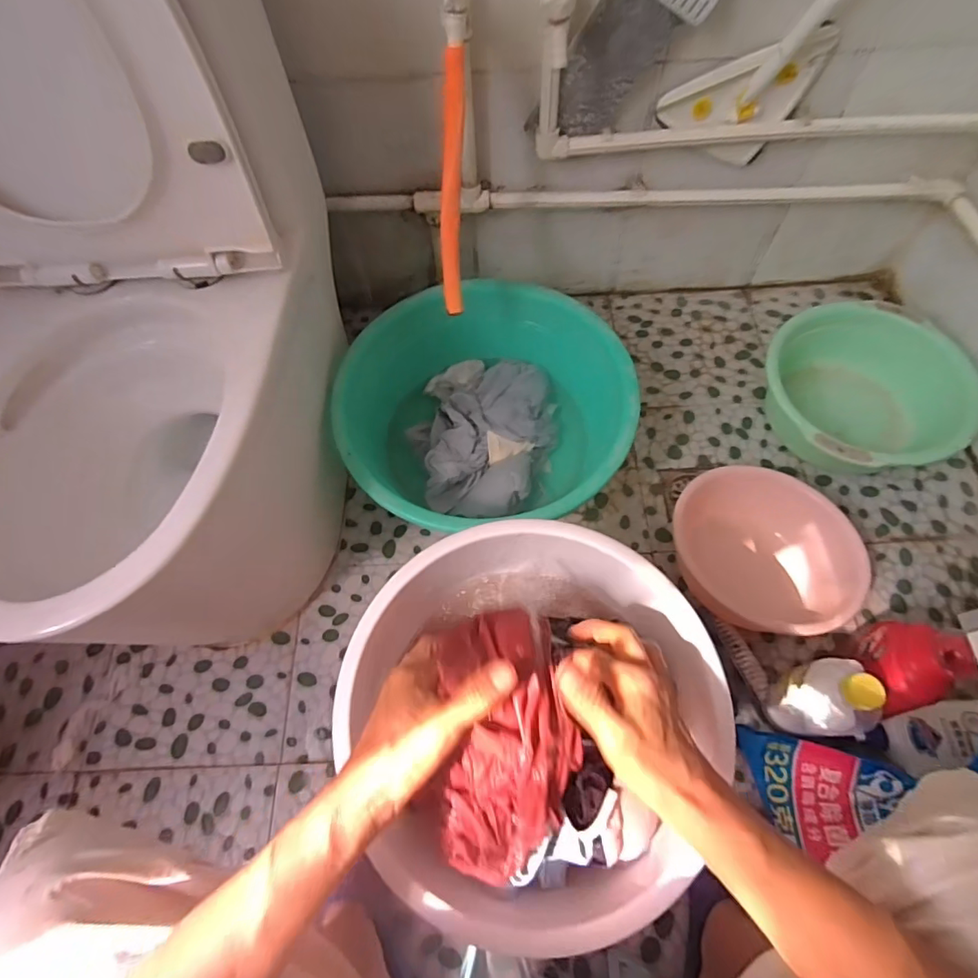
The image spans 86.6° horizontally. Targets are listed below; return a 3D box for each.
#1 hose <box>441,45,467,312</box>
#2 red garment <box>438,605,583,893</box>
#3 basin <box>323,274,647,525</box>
[{"bbox_3d":[-0.050,-0.404,0.715,0.034,0.309,0.032,7,34,5],"label":"hose"},{"bbox_3d":[0.015,0.192,0.386,0.099,0.071,0.187,1,81,3],"label":"red garment"},{"bbox_3d":[-0.004,-0.137,0.904,0.459,0.188,0.448,-1,63,2],"label":"basin"}]

